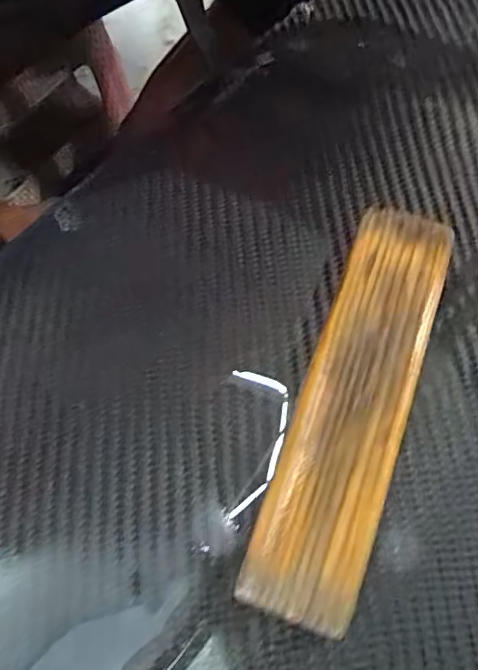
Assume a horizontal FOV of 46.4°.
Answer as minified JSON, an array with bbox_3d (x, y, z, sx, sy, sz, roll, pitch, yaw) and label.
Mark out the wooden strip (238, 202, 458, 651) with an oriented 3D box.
[{"bbox_3d":[0.040,0.020,0.200,0.039,0.016,0.151,21,70,6],"label":"wooden strip"}]

